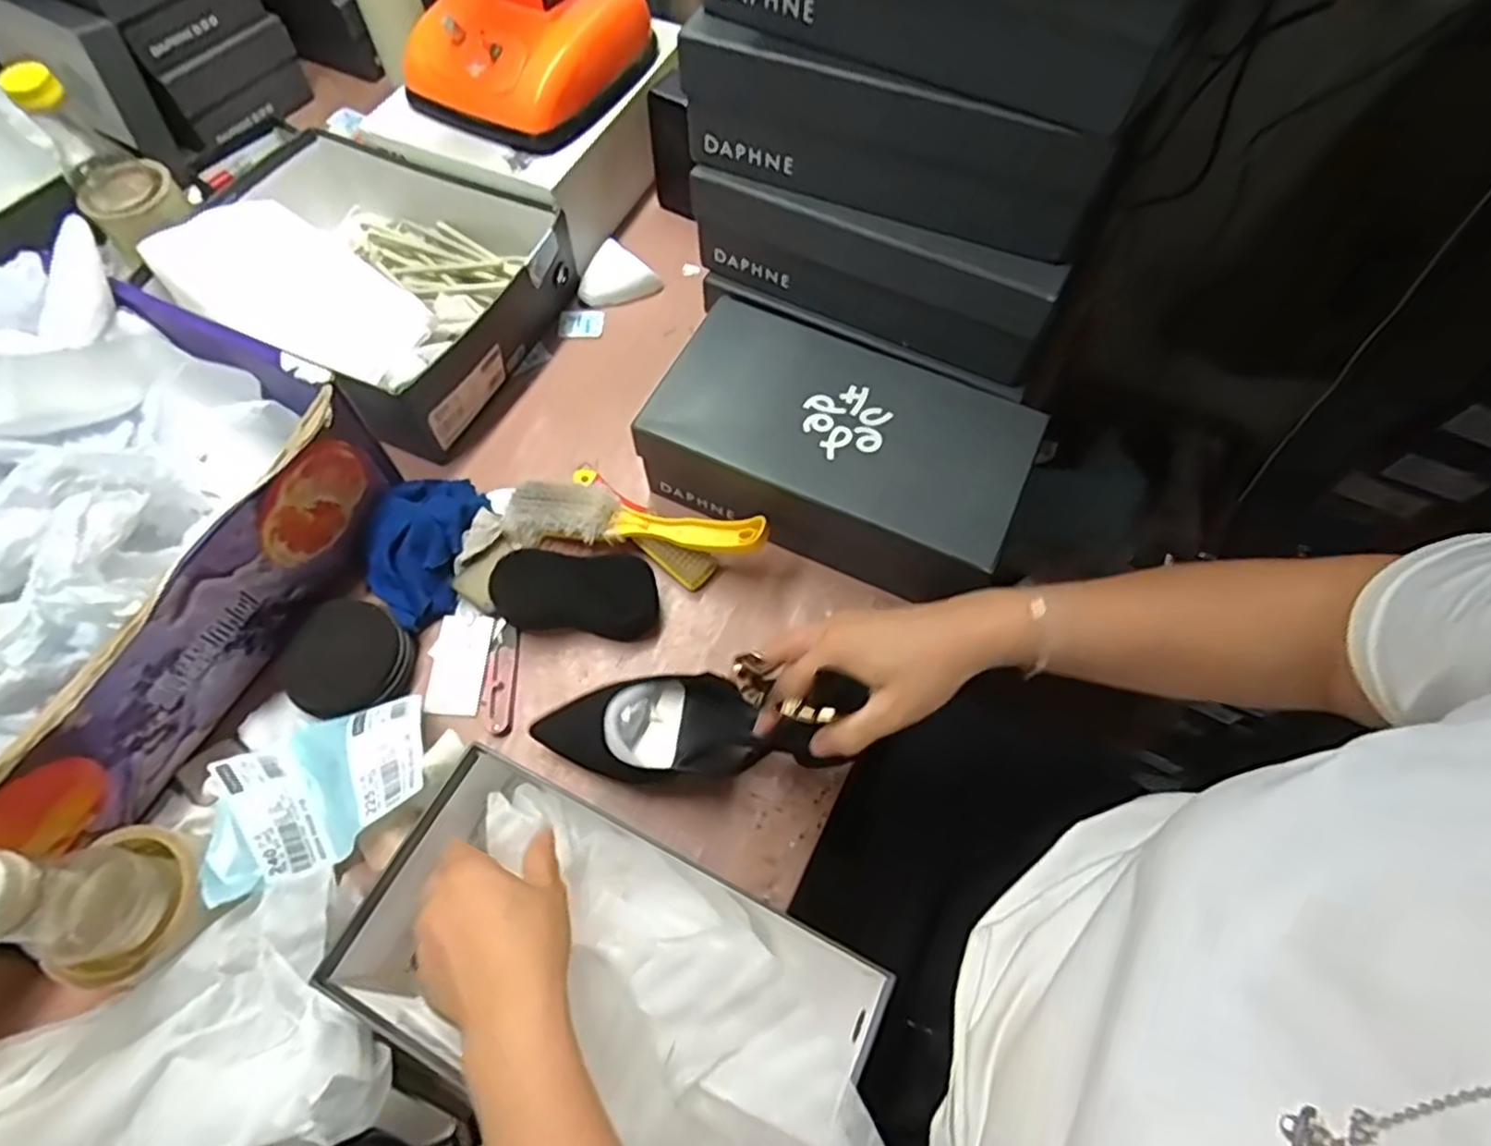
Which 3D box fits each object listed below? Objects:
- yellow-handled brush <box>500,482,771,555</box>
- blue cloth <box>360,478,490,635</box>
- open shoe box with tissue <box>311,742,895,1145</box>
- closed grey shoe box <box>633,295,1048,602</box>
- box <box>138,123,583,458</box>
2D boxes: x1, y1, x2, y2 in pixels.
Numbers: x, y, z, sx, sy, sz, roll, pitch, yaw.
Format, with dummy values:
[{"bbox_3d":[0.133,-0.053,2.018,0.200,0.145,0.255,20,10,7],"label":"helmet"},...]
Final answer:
[{"bbox_3d":[-0.094,-0.043,0.609,0.225,0.054,0.047,8,64,3],"label":"yellow-handled brush"},{"bbox_3d":[-0.277,-0.024,0.613,0.086,0.049,0.132,11,64,5],"label":"blue cloth"},{"bbox_3d":[-0.076,0.246,0.431,0.314,0.097,0.151,23,65,20],"label":"open shoe box with tissue"},{"bbox_3d":[0.077,-0.101,0.622,0.294,0.098,0.171,24,66,11],"label":"closed grey shoe box"},{"bbox_3d":[-0.387,-0.296,0.710,0.371,0.094,0.249,23,66,11],"label":"box"}]

